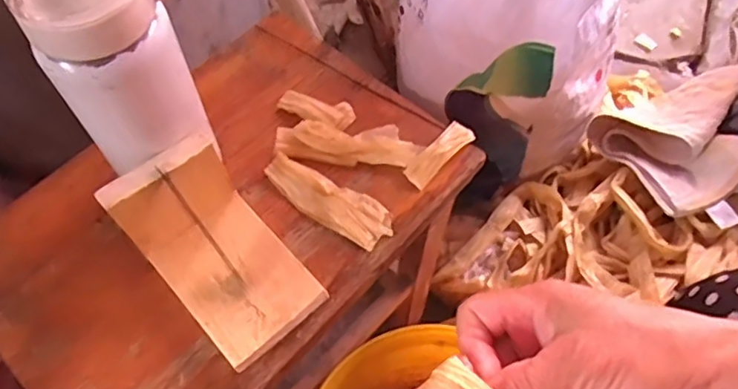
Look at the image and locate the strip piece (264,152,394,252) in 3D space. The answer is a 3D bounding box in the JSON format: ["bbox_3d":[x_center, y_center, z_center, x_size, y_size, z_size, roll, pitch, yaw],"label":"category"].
[{"bbox_3d":[-0.032,0.003,0.442,0.102,0.012,0.035,27,65,17],"label":"strip piece"}]

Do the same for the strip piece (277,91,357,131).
[{"bbox_3d":[-0.044,-0.069,0.480,0.062,0.013,0.027,19,63,13],"label":"strip piece"}]

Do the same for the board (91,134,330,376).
[{"bbox_3d":[-0.095,0.036,0.381,0.076,0.078,0.118,-37,65,-17],"label":"board"}]

